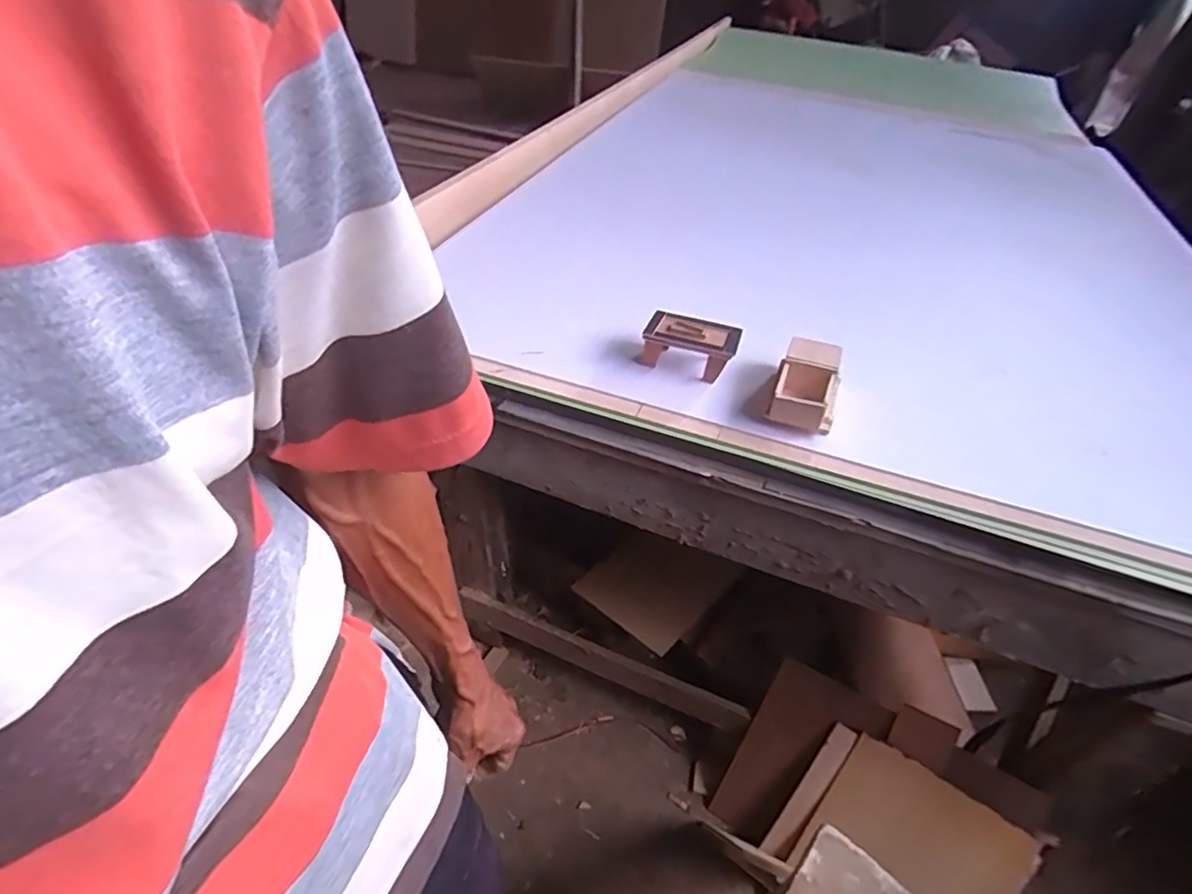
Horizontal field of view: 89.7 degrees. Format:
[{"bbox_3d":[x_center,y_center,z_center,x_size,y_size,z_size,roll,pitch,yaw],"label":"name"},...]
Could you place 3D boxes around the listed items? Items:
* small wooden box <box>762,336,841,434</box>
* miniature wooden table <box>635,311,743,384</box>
[{"bbox_3d":[0.248,-0.072,0.695,0.074,0.060,0.124,17,57,13],"label":"small wooden box"},{"bbox_3d":[0.115,-0.125,0.748,0.119,0.057,0.066,16,45,12],"label":"miniature wooden table"}]

